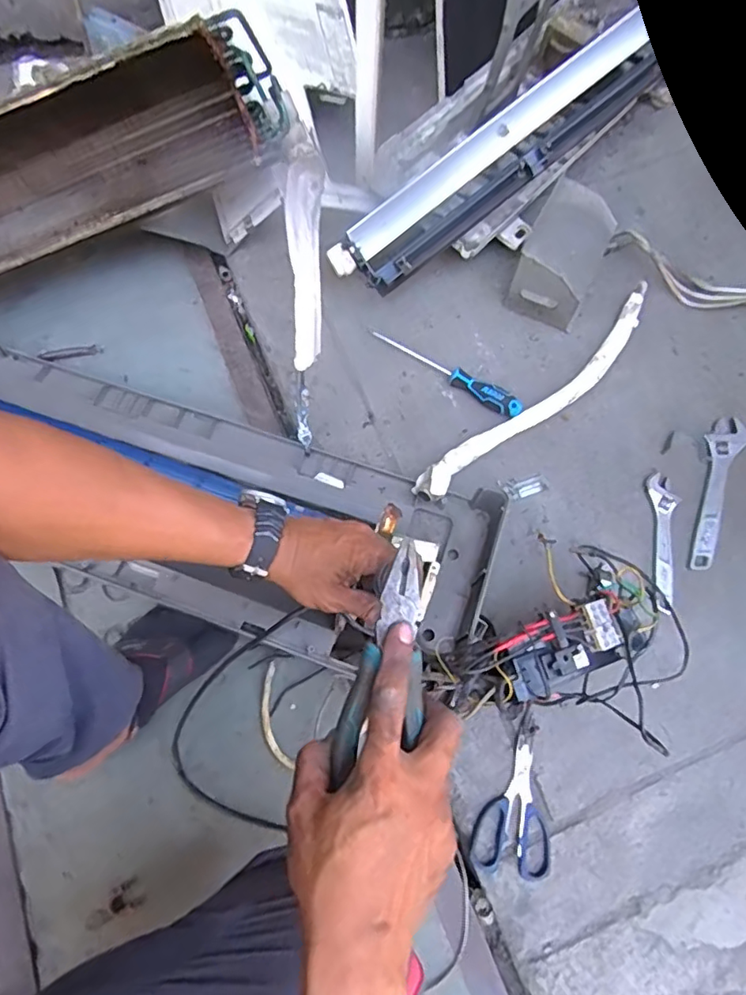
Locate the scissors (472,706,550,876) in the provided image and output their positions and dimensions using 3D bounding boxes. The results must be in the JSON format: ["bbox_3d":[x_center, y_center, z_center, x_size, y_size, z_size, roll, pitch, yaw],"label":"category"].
[{"bbox_3d":[0.172,0.348,0.653,0.090,0.023,0.174,10,66,1],"label":"scissors"}]

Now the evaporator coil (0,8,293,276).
[{"bbox_3d":[-0.446,-0.404,0.689,0.694,0.171,0.143,-20,68,2],"label":"evaporator coil"}]

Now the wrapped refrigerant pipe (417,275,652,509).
[{"bbox_3d":[0.258,-0.151,0.806,0.516,0.044,0.061,-40,74,-18],"label":"wrapped refrigerant pipe"}]

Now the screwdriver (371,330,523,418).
[{"bbox_3d":[0.109,-0.189,0.817,0.247,0.024,0.026,32,68,11],"label":"screwdriver"}]

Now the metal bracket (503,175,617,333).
[{"bbox_3d":[0.297,-0.379,0.852,0.114,0.111,0.177,24,67,8],"label":"metal bracket"}]

